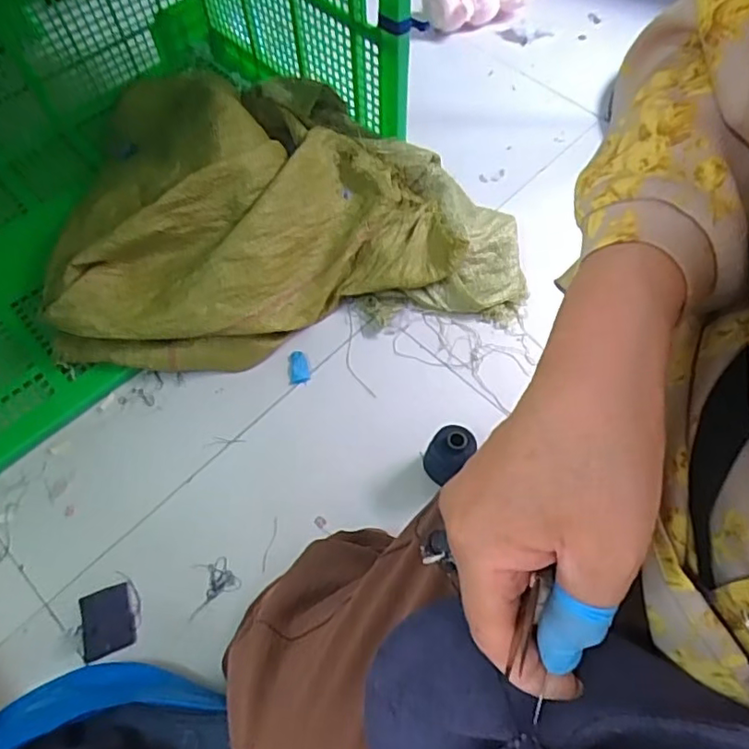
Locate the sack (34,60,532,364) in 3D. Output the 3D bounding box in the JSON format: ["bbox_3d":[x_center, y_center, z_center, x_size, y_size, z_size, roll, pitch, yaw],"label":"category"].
[{"bbox_3d":[-0.140,-0.268,0.899,0.664,0.185,0.438,-9,63,-3],"label":"sack"}]

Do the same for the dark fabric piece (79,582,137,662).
[{"bbox_3d":[-0.333,0.306,0.726,0.062,0.005,0.077,-19,64,-8],"label":"dark fabric piece"}]

